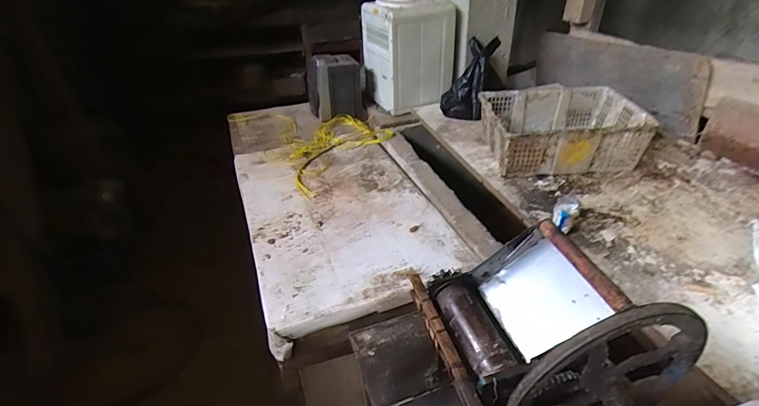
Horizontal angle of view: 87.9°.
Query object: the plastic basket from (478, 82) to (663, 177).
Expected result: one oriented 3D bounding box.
[{"bbox_3d":[0.607,-0.247,1.343,0.465,0.181,0.327,-3,35,0],"label":"plastic basket"}]

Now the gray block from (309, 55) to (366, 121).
[{"bbox_3d":[-0.196,-0.544,1.808,0.263,0.251,0.247,-6,35,-3],"label":"gray block"}]

